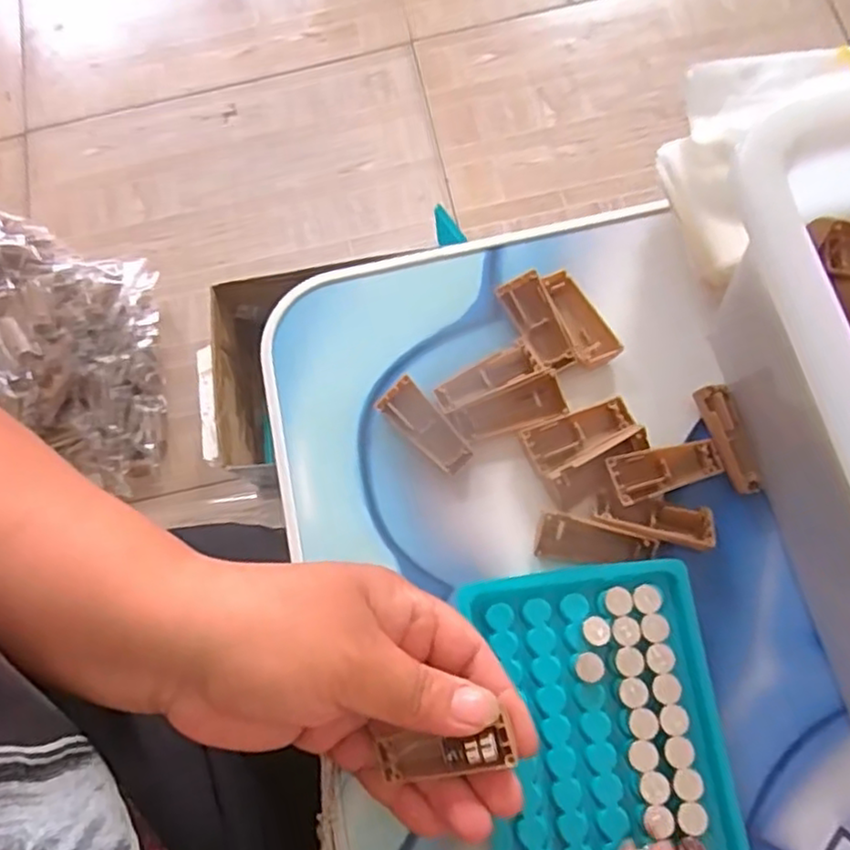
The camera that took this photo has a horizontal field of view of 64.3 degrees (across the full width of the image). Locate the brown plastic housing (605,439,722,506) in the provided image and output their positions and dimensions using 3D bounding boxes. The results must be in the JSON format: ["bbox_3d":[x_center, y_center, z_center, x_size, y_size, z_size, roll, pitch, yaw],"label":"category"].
[{"bbox_3d":[0.105,0.020,0.297,0.049,0.007,0.020,-15,77,-4],"label":"brown plastic housing"}]

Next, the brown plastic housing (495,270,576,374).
[{"bbox_3d":[0.054,-0.047,0.321,0.020,0.010,0.049,-24,75,-3],"label":"brown plastic housing"}]

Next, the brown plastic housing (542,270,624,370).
[{"bbox_3d":[0.074,-0.050,0.322,0.021,0.010,0.048,-23,74,-3],"label":"brown plastic housing"}]

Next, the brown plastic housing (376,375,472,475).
[{"bbox_3d":[0.001,0.001,0.311,0.048,0.007,0.018,43,82,13],"label":"brown plastic housing"}]

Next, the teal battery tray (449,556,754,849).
[{"bbox_3d":[0.071,0.122,0.267,0.098,0.014,0.128,-10,74,1],"label":"teal battery tray"}]

